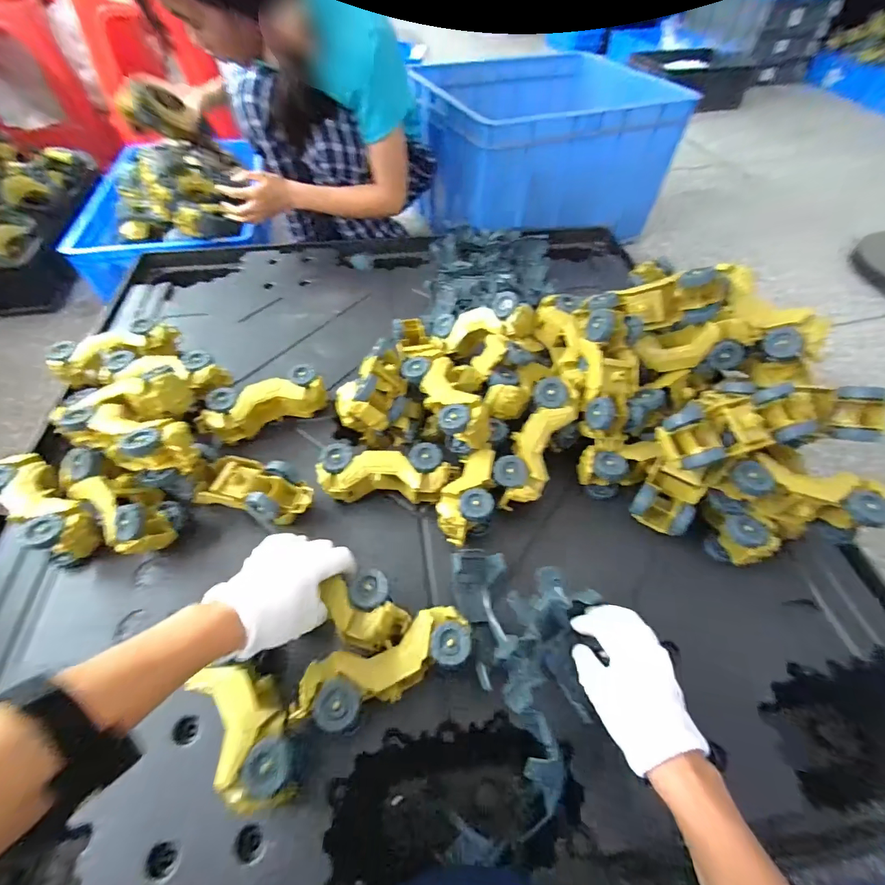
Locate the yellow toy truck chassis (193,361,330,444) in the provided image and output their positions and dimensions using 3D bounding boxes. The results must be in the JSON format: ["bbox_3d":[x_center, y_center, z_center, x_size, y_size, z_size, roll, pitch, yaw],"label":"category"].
[{"bbox_3d":[-0.256,-0.053,0.597,0.173,0.053,0.065,-21,57,-17],"label":"yellow toy truck chassis"}]

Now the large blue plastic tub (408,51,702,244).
[{"bbox_3d":[0.237,-0.762,1.079,0.565,0.260,0.498,-11,54,-9],"label":"large blue plastic tub"}]

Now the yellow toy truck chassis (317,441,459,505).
[{"bbox_3d":[-0.068,0.045,0.532,0.170,0.063,0.065,4,53,2],"label":"yellow toy truck chassis"}]

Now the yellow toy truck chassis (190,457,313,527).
[{"bbox_3d":[-0.229,0.061,0.511,0.138,0.062,0.066,17,54,11],"label":"yellow toy truck chassis"}]

